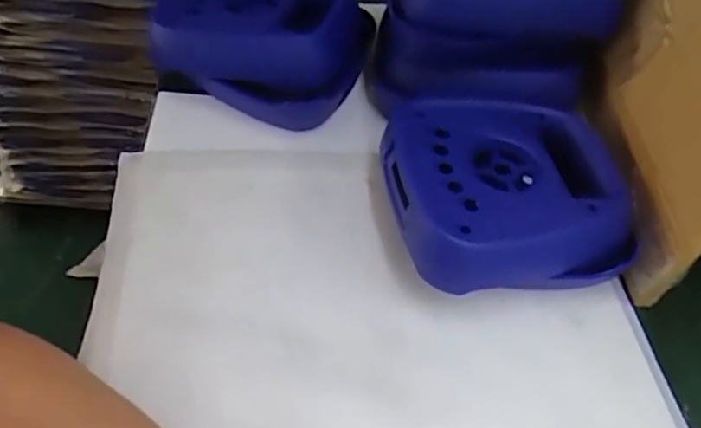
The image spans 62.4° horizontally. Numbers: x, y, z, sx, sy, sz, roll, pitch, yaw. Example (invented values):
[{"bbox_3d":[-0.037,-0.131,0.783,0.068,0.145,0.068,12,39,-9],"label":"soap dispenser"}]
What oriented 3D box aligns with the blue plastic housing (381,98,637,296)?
[{"bbox_3d":[0.119,-0.014,0.452,0.178,0.068,0.156,-5,53,-10],"label":"blue plastic housing"}]

